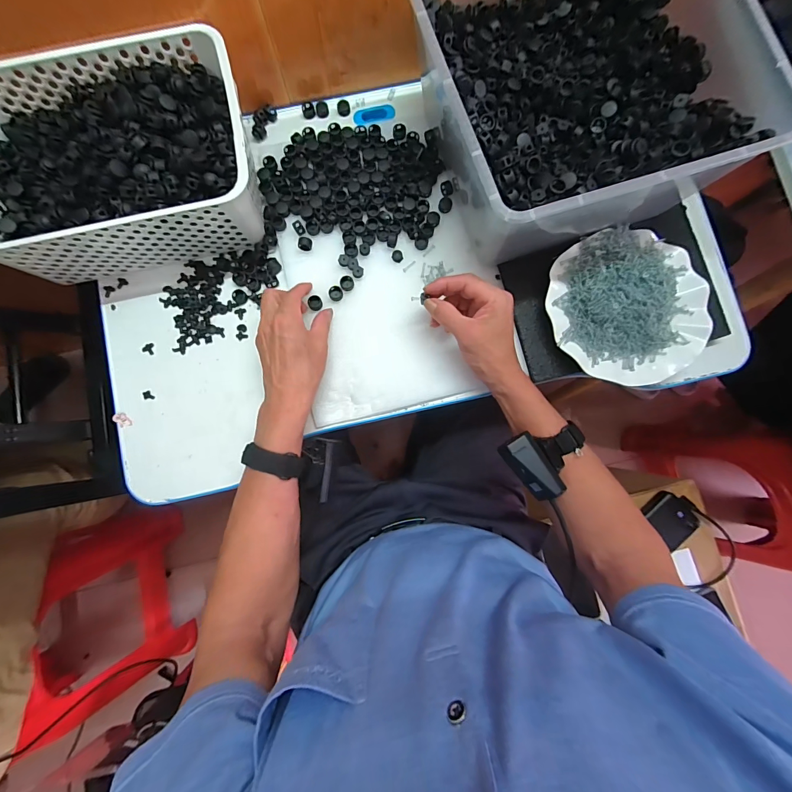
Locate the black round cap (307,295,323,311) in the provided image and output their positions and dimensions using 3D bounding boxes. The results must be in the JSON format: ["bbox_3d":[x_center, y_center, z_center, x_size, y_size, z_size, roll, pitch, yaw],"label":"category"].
[{"bbox_3d":[-0.099,-0.115,0.452,0.016,0.007,0.017,0,83,0],"label":"black round cap"}]

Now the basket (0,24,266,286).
[{"bbox_3d":[-0.313,-0.261,0.421,0.301,0.107,0.202,-13,83,-1],"label":"basket"}]

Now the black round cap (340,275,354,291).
[{"bbox_3d":[-0.061,-0.140,0.452,0.016,0.004,0.018,3,83,1],"label":"black round cap"}]

